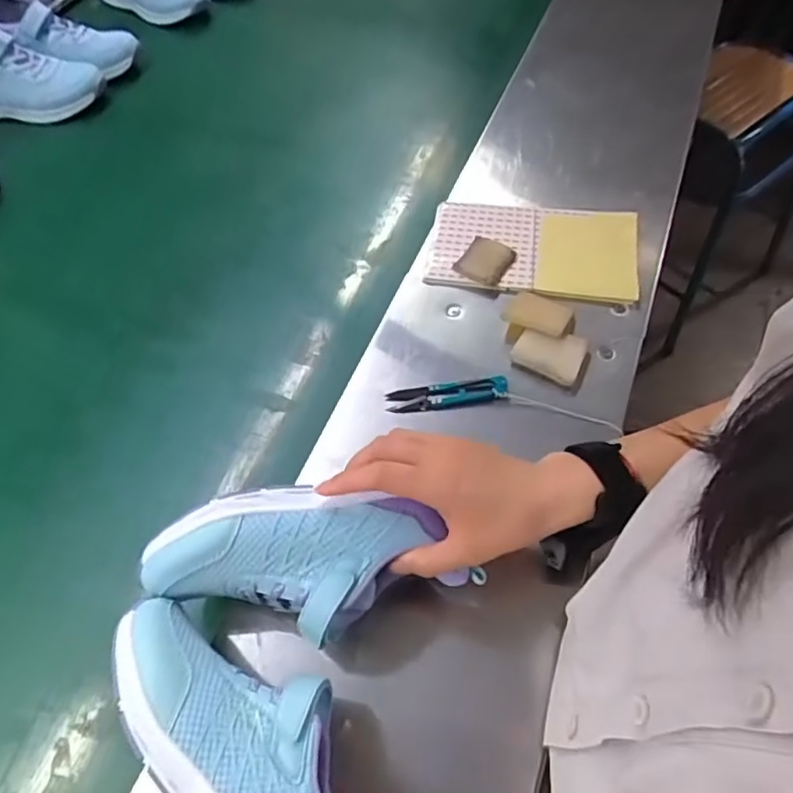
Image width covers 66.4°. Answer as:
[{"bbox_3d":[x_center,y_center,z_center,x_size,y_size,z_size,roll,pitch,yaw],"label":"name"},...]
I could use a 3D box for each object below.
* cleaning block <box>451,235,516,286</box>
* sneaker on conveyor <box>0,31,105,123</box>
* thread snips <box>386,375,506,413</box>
[{"bbox_3d":[0.091,-0.141,0.623,0.046,0.012,0.055,25,59,19],"label":"cleaning block"},{"bbox_3d":[-0.530,-0.449,0.846,0.219,0.080,0.088,6,55,7],"label":"sneaker on conveyor"},{"bbox_3d":[0.046,-0.003,0.546,0.106,0.013,0.025,-8,53,-2],"label":"thread snips"}]

